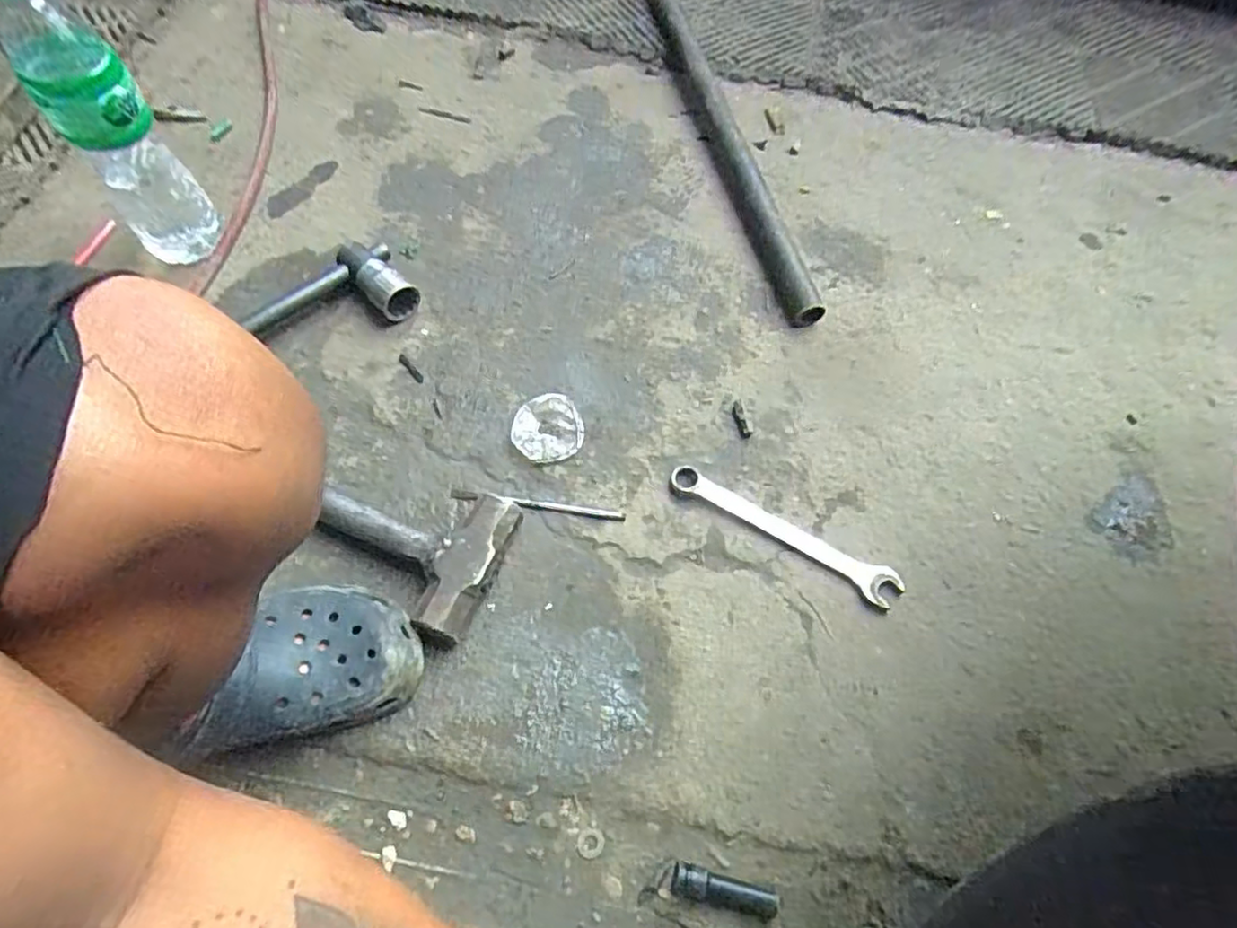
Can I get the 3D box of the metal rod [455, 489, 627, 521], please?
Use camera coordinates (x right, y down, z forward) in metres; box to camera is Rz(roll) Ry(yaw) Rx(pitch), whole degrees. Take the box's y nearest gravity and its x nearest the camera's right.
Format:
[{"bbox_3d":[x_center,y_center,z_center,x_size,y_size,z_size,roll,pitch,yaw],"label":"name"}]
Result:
[{"bbox_3d":[-0.076,0.039,0.608,0.164,0.006,0.009,8,62,0],"label":"metal rod"}]

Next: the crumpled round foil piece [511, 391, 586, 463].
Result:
[{"bbox_3d":[-0.069,-0.034,0.635,0.073,0.016,0.063,-32,69,-19],"label":"crumpled round foil piece"}]

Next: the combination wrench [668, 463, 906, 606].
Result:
[{"bbox_3d":[0.152,0.063,0.605,0.226,0.009,0.034,30,64,11],"label":"combination wrench"}]

